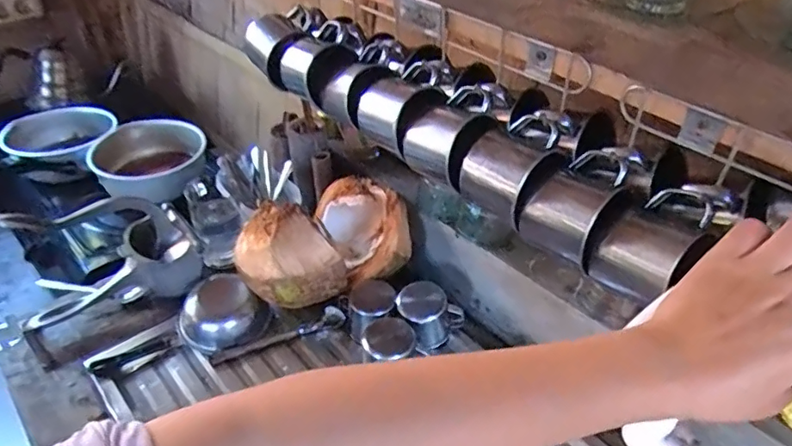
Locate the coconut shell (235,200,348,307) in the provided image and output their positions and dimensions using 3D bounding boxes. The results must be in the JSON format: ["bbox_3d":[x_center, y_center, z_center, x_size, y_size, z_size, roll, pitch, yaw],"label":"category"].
[{"bbox_3d":[-0.142,0.053,0.698,0.130,0.128,0.082,27,47,28],"label":"coconut shell"}]

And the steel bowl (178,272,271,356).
[{"bbox_3d":[-0.239,0.122,0.732,0.103,0.040,0.098,0,40,0],"label":"steel bowl"}]

